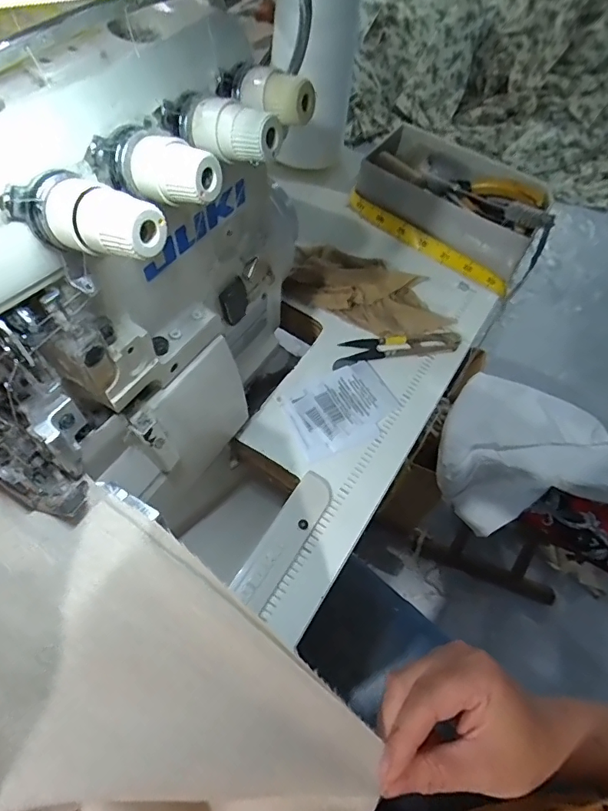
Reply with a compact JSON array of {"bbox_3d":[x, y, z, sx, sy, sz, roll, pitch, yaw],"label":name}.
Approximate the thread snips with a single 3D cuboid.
[{"bbox_3d":[0.077,-0.049,0.401,0.113,0.011,0.024,-11,60,-11],"label":"thread snips"}]

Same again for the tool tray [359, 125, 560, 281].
[{"bbox_3d":[0.151,-0.207,0.476,0.181,0.052,0.114,34,61,14],"label":"tool tray"}]

